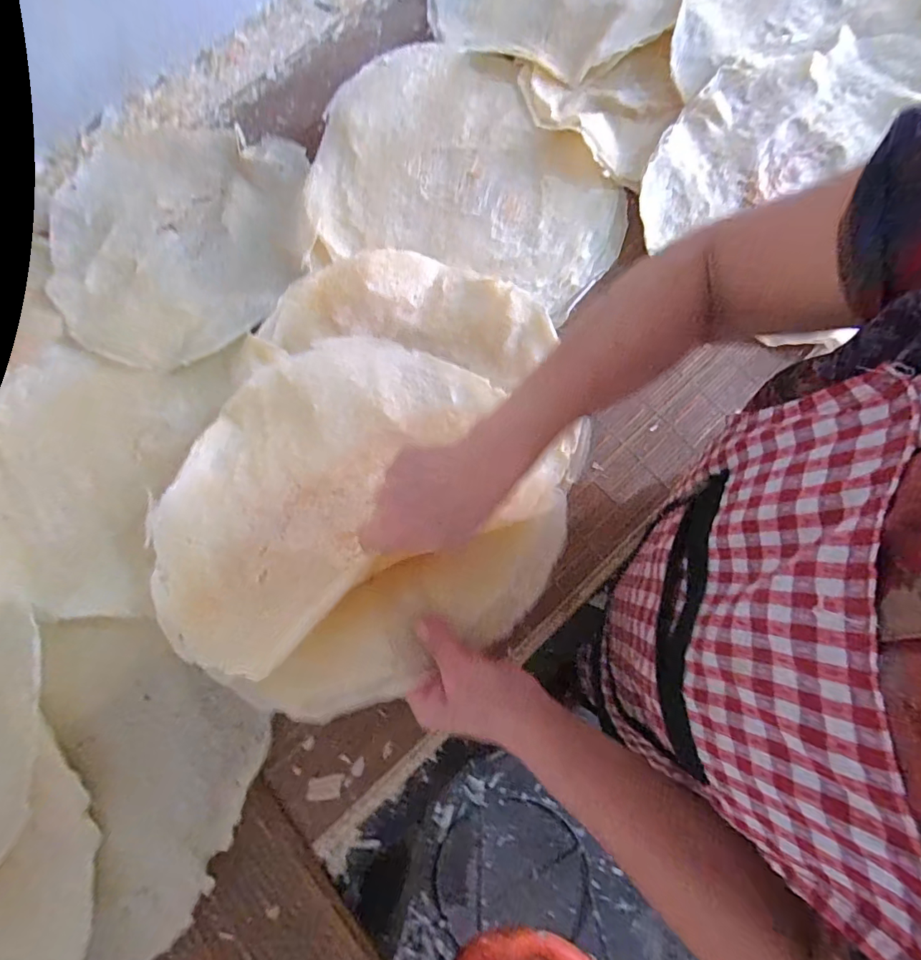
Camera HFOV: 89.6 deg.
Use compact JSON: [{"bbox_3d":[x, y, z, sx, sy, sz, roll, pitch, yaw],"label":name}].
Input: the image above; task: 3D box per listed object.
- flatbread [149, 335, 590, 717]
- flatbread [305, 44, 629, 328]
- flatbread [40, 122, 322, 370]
[{"bbox_3d":[-0.092,0.017,0.424,0.349,0.060,0.342,-5,58,8],"label":"flatbread"},{"bbox_3d":[0.014,-0.401,0.593,0.382,0.048,0.382,16,74,5],"label":"flatbread"},{"bbox_3d":[-0.343,-0.299,0.573,0.312,0.038,0.330,-7,74,-1],"label":"flatbread"}]

